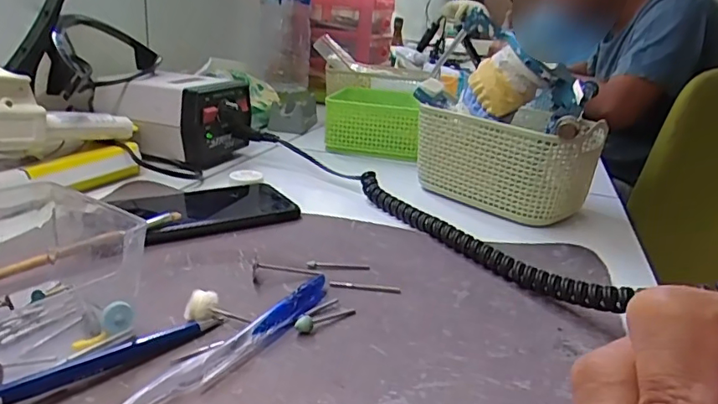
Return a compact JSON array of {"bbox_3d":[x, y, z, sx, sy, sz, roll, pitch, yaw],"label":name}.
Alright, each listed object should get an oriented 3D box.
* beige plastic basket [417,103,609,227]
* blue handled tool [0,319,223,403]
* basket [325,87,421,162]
[{"bbox_3d":[0.136,-0.043,0.500,0.152,0.091,0.089,21,25,37],"label":"beige plastic basket"},{"bbox_3d":[-0.120,0.073,0.235,0.010,0.015,0.129,21,25,37],"label":"blue handled tool"},{"bbox_3d":[0.026,-0.108,0.701,0.112,0.061,0.148,9,20,9],"label":"basket"}]

